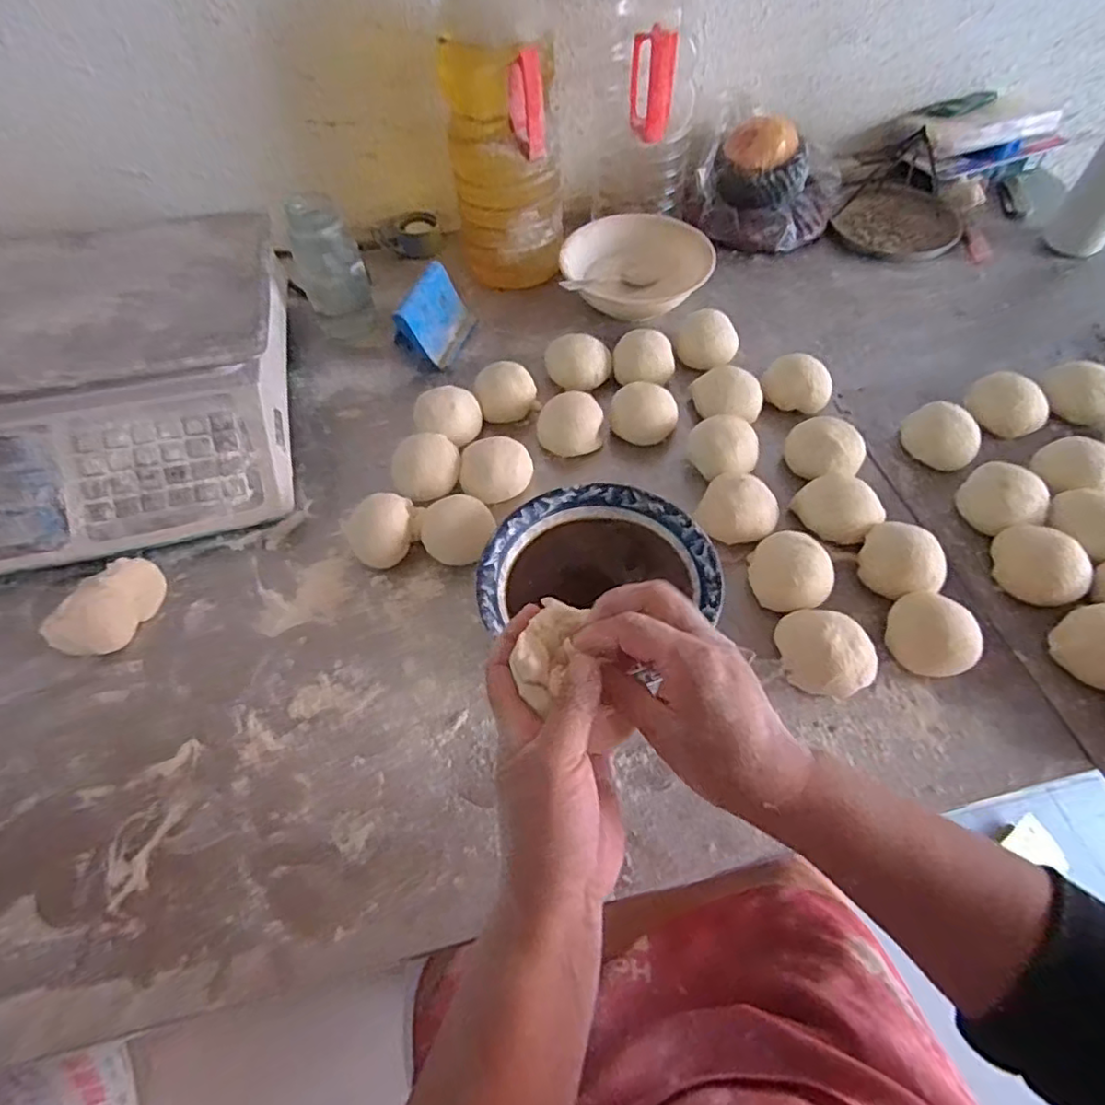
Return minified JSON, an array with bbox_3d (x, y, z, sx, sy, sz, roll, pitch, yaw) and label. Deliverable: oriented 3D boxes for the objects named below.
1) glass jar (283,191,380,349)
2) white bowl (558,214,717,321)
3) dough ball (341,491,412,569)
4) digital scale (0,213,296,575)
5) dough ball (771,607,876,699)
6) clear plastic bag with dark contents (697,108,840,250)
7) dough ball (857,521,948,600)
[{"bbox_3d":[-0.235,-0.294,0.666,0.073,0.137,0.059,-18,58,-11],"label":"glass jar"},{"bbox_3d":[0.089,-0.336,0.719,0.162,0.047,0.162,-1,56,1],"label":"white bowl"},{"bbox_3d":[-0.149,-0.020,0.525,0.059,0.035,0.053,7,57,6],"label":"dough ball"},{"bbox_3d":[-0.426,-0.159,0.579,0.342,0.100,0.346,-11,57,-6],"label":"digital scale"},{"bbox_3d":[0.201,0.070,0.450,0.057,0.043,0.066,-9,57,-5],"label":"dough ball"},{"bbox_3d":[0.272,-0.460,0.764,0.161,0.109,0.130,20,59,14],"label":"clear plastic bag with dark contents"},{"bbox_3d":[0.278,0.007,0.494,0.062,0.040,0.055,38,65,23],"label":"dough ball"}]

